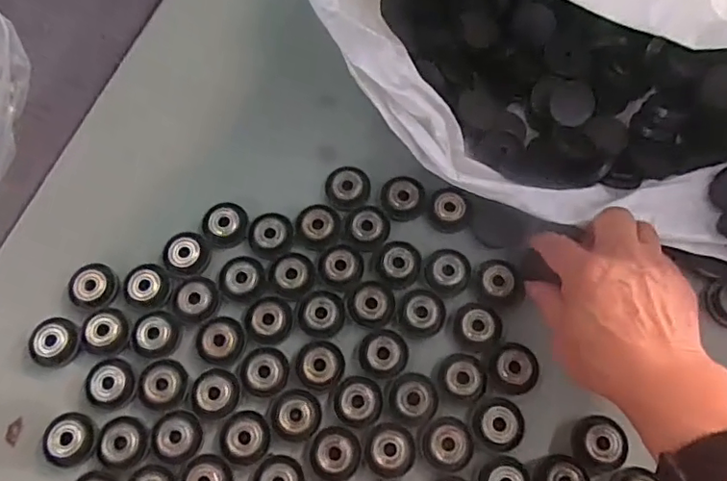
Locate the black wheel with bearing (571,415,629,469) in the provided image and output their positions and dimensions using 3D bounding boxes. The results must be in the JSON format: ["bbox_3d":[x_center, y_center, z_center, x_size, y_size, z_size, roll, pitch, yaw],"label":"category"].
[{"bbox_3d":[0.146,0.124,0.347,0.029,0.010,0.030,0,70,1],"label":"black wheel with bearing"}]

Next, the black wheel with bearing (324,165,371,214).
[{"bbox_3d":[-0.011,-0.039,0.404,0.031,0.008,0.030,0,70,1],"label":"black wheel with bearing"}]

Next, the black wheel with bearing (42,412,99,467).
[{"bbox_3d":[-0.183,0.124,0.350,0.034,0.007,0.031,0,70,1],"label":"black wheel with bearing"}]

